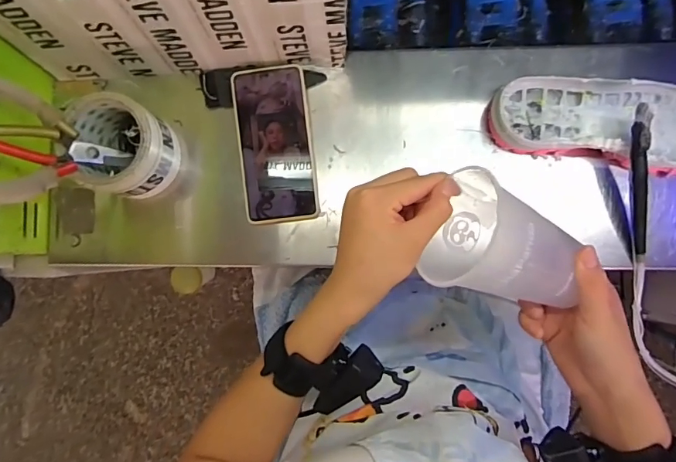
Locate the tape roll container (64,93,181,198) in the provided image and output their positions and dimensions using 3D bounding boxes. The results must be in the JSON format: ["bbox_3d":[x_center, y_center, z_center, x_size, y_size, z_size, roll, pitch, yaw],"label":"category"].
[{"bbox_3d":[-0.221,-0.084,0.459,0.093,0.073,0.090,0,87,0],"label":"tape roll container"}]

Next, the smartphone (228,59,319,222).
[{"bbox_3d":[-0.067,-0.094,0.476,0.079,0.014,0.167,-7,87,0],"label":"smartphone"}]

